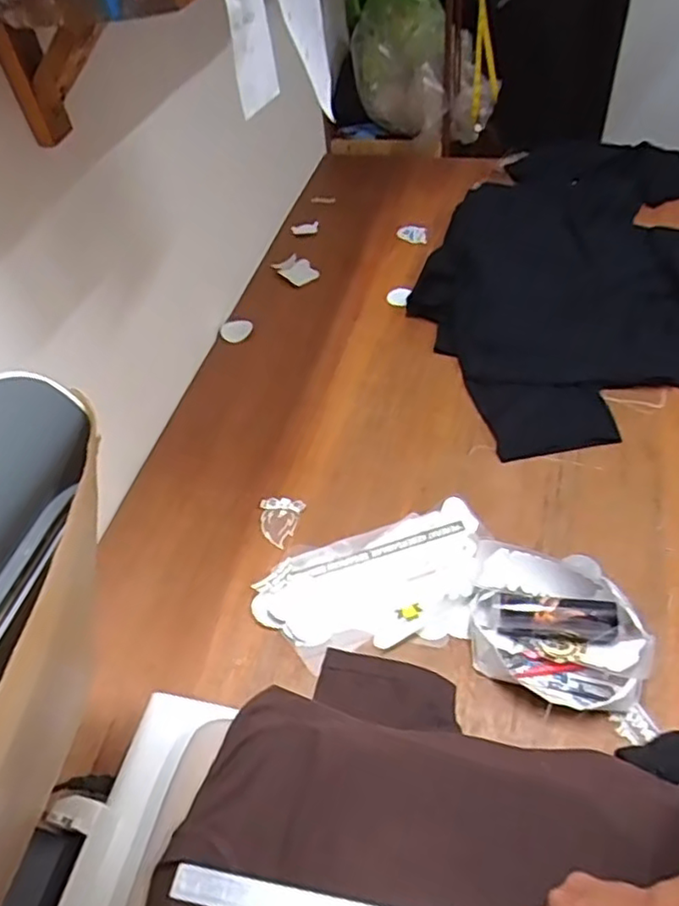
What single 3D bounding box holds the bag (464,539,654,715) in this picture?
[{"bbox_3d":[0.255,0.202,0.748,0.195,0.068,0.163,3,49,10],"label":"bag"}]

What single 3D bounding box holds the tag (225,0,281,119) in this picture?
[{"bbox_3d":[-0.071,-0.329,0.503,0.007,0.103,0.062,10,44,22],"label":"tag"}]

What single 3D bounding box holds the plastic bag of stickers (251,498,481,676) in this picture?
[{"bbox_3d":[0.051,0.173,0.836,0.306,0.016,0.174,-14,48,-6],"label":"plastic bag of stickers"}]

